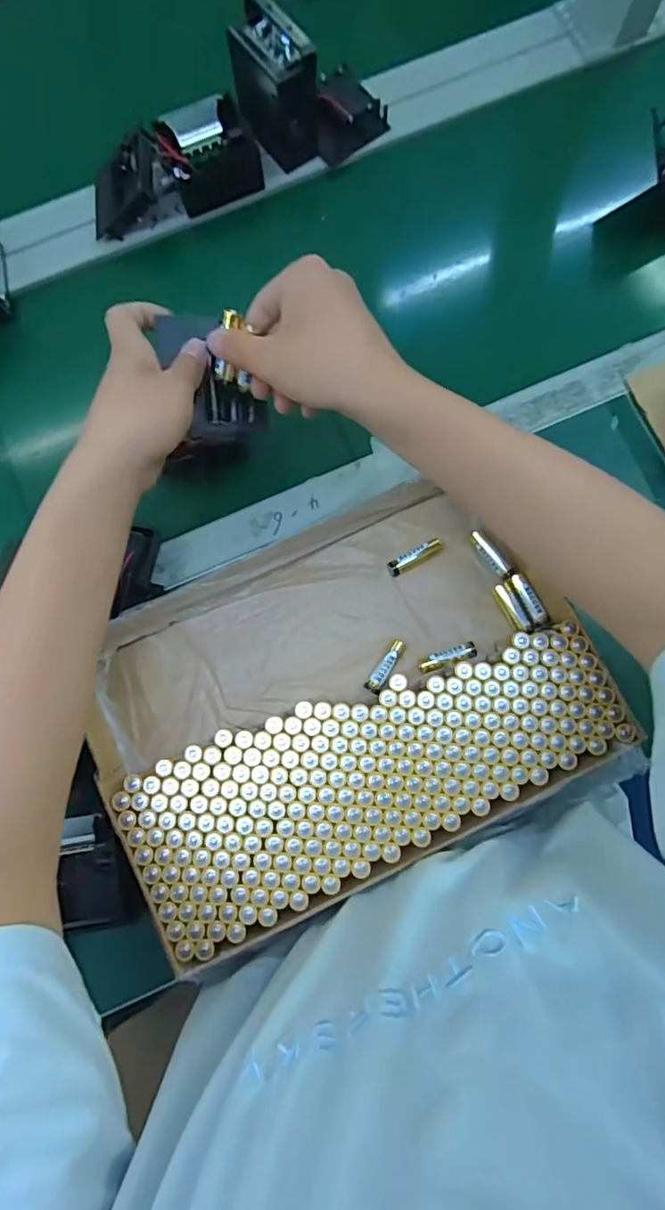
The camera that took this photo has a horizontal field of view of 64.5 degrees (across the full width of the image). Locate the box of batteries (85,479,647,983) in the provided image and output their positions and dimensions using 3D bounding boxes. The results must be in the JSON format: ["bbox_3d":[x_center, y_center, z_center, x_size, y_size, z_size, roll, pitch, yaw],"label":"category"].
[{"bbox_3d":[0.008,0.076,0.419,0.371,0.048,0.262,-25,80,-3],"label":"box of batteries"}]

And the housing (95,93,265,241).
[{"bbox_3d":[-0.161,-0.427,0.514,0.169,0.057,0.085,-31,81,-4],"label":"housing"}]

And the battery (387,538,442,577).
[{"bbox_3d":[0.071,-0.041,0.453,0.049,0.013,0.013,-28,80,-4],"label":"battery"}]

